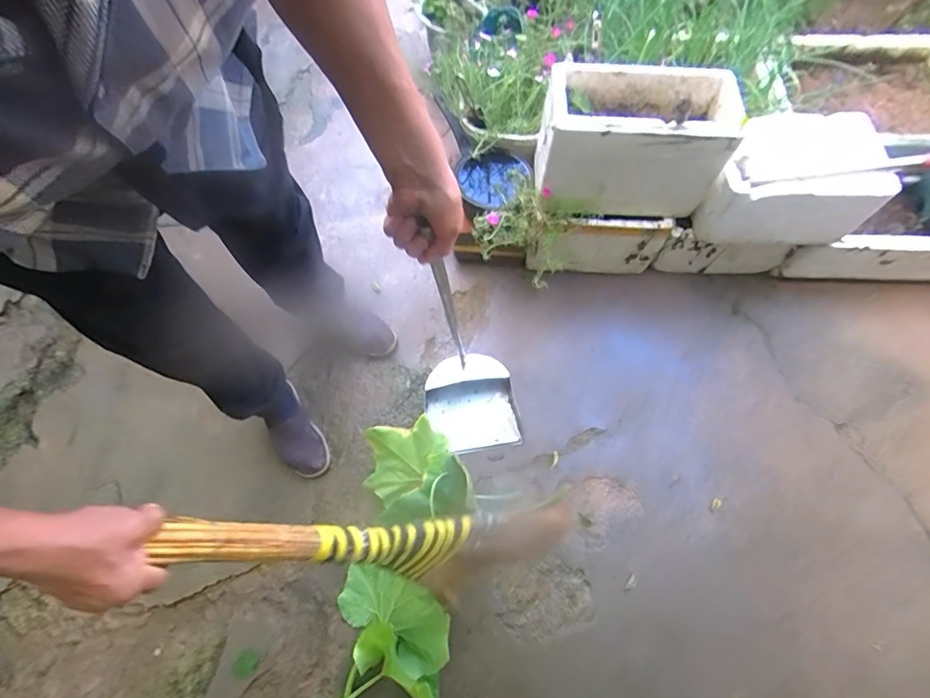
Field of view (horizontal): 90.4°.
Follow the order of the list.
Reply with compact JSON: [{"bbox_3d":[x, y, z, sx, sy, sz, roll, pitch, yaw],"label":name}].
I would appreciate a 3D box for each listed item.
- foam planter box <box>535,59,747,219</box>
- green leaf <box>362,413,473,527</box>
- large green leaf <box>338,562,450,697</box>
[{"bbox_3d":[0.362,-0.443,1.010,0.379,0.241,0.186,3,66,0],"label":"foam planter box"},{"bbox_3d":[-0.115,0.284,1.064,0.214,0.075,0.247,-18,69,-6],"label":"green leaf"},{"bbox_3d":[-0.158,0.603,0.920,0.239,0.091,0.295,3,68,2],"label":"large green leaf"}]

